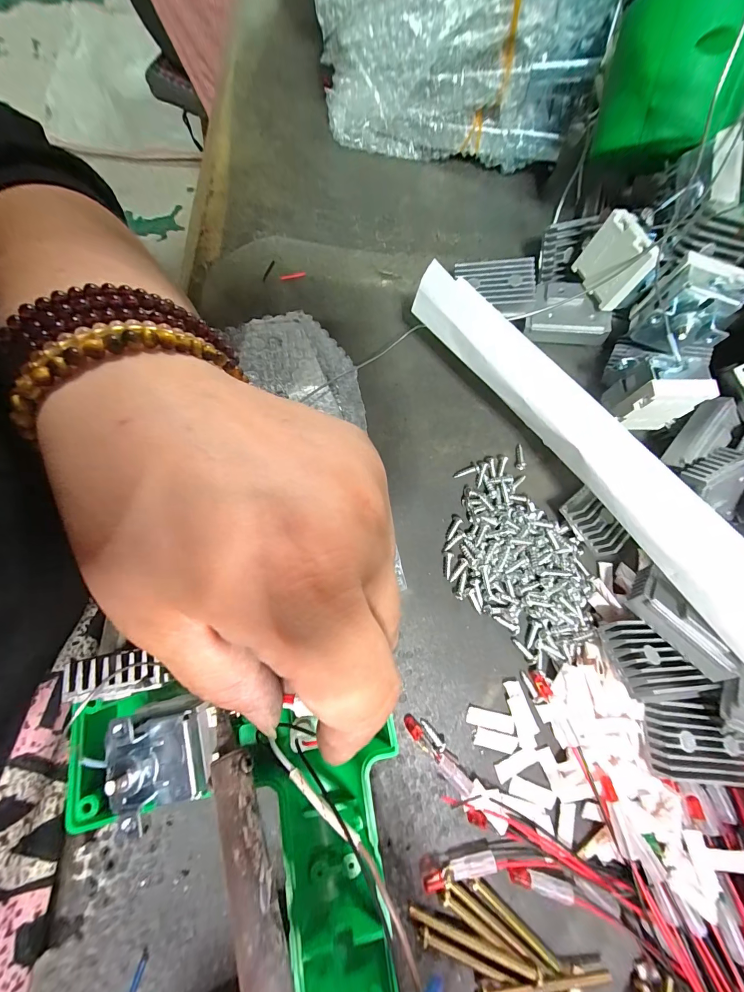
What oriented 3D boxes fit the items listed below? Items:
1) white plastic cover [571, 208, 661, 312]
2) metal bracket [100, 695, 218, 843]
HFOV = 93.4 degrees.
[{"bbox_3d":[0.129,-0.124,0.187,0.020,0.034,0.036,-9,78,-6],"label":"white plastic cover"},{"bbox_3d":[-0.071,0.088,0.118,0.031,0.012,0.035,-11,78,-7],"label":"metal bracket"}]

